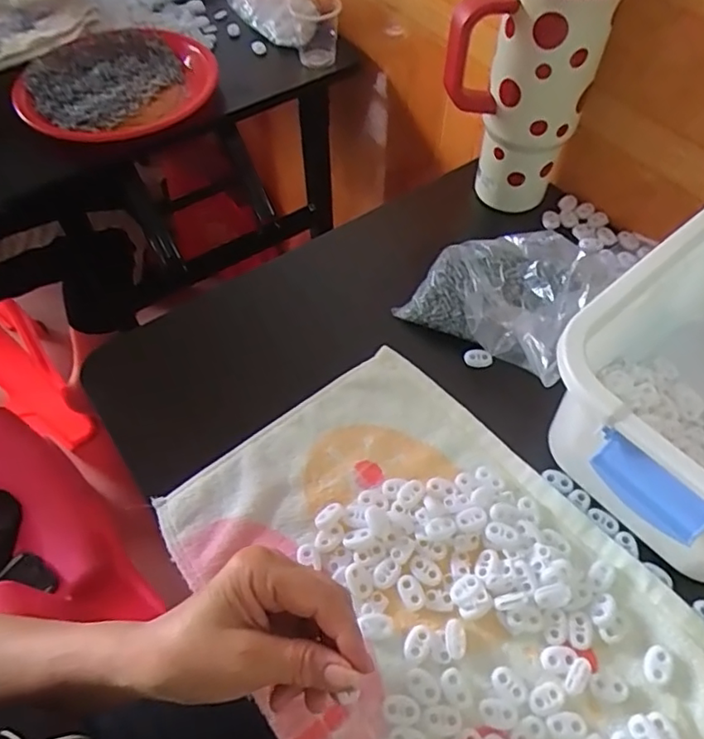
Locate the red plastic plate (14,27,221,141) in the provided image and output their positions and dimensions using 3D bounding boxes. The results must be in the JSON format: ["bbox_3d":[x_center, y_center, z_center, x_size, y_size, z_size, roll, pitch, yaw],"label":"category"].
[{"bbox_3d":[-0.281,-0.352,0.696,0.227,0.042,0.234,-13,55,-8],"label":"red plastic plate"}]

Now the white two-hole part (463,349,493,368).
[{"bbox_3d":[0.105,-0.009,0.480,0.023,0.015,0.006,9,24,12],"label":"white two-hole part"}]

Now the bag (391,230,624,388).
[{"bbox_3d":[0.127,-0.062,0.468,0.114,0.066,0.137,-37,62,-22],"label":"bag"}]

